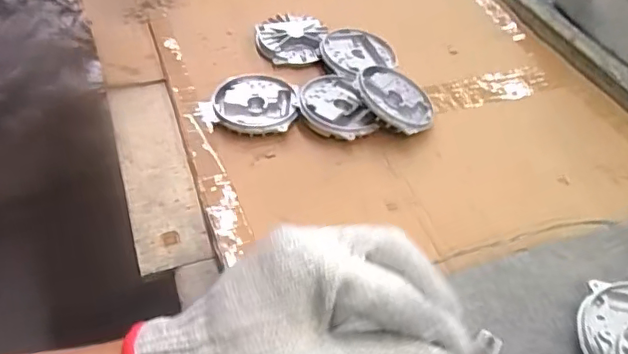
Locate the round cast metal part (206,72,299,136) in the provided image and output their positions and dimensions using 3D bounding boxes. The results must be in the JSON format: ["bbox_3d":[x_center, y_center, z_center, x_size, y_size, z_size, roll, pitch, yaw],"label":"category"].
[{"bbox_3d":[-0.077,-0.093,0.715,0.110,0.017,0.110,2,45,-2],"label":"round cast metal part"}]

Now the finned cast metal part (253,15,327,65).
[{"bbox_3d":[-0.034,-0.201,0.815,0.098,0.027,0.089,-1,45,-4],"label":"finned cast metal part"}]

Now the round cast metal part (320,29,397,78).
[{"bbox_3d":[0.062,-0.175,0.783,0.115,0.027,0.104,-33,55,-31],"label":"round cast metal part"}]

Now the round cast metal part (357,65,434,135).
[{"bbox_3d":[0.101,-0.097,0.707,0.105,0.024,0.114,19,45,-20],"label":"round cast metal part"}]

